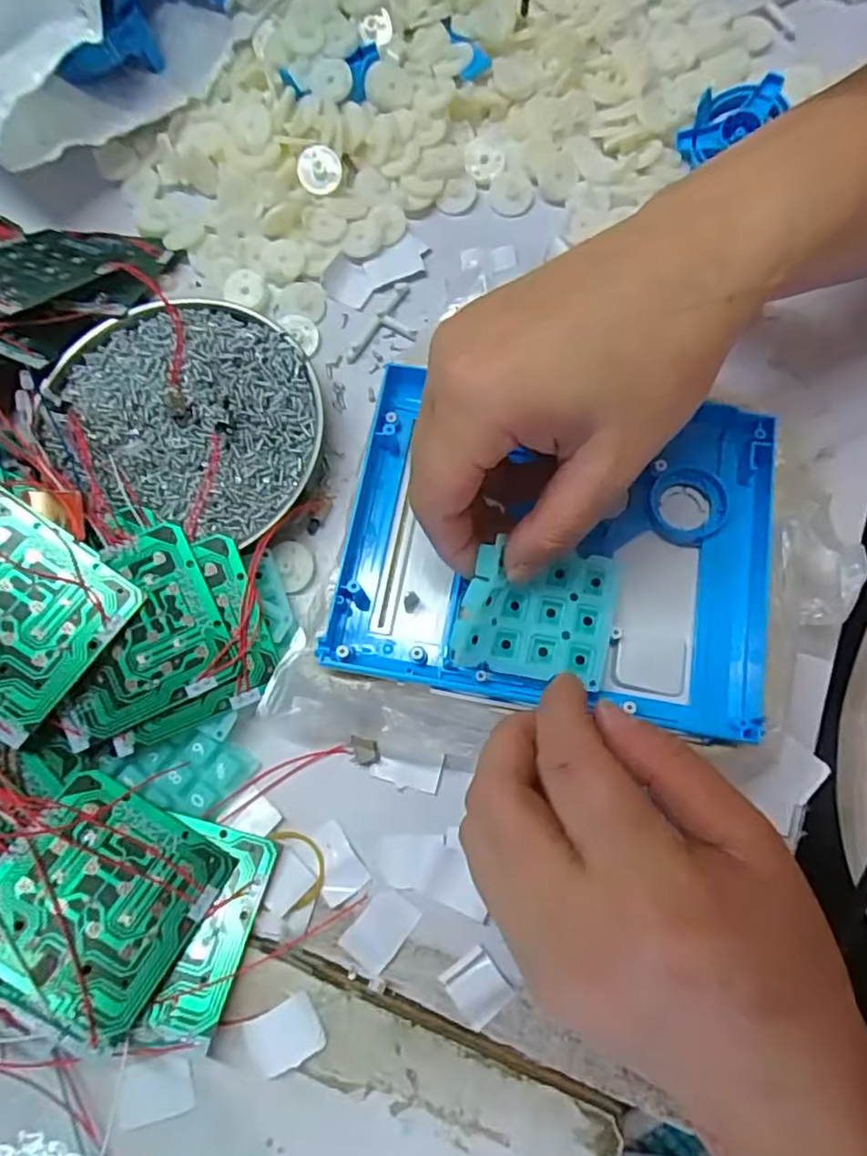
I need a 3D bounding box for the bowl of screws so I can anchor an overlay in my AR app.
[{"bbox_3d":[-0.116,-0.079,0.296,0.126,0.021,0.110,12,76,6],"label":"bowl of screws"}]

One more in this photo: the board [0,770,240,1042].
[{"bbox_3d":[-0.121,0.115,0.233,0.070,0.004,0.066,33,54,-1],"label":"board"}]

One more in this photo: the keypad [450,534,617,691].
[{"bbox_3d":[0.039,0.013,0.235,0.057,0.013,0.047,11,88,-9],"label":"keypad"}]

